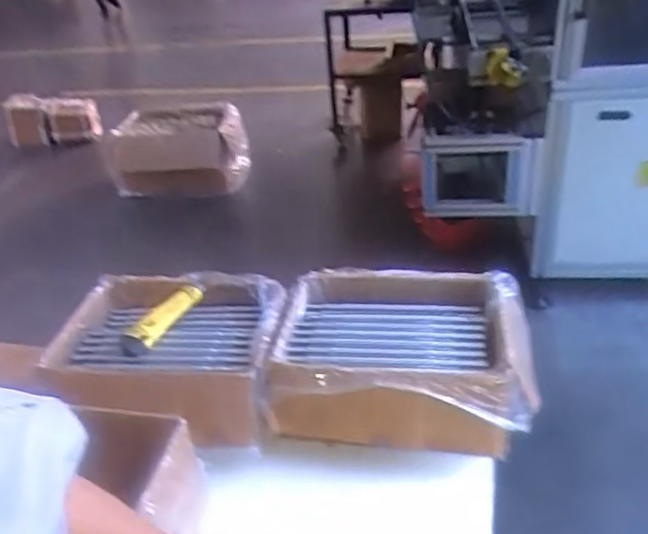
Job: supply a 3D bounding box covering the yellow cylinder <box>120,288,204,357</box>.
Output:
[{"bbox_3d":[-0.221,0.073,0.867,0.043,0.029,0.133,12,35,26],"label":"yellow cylinder"}]

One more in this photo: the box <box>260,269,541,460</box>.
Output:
[{"bbox_3d":[0.097,0.107,0.832,0.310,0.106,0.256,3,32,14],"label":"box"}]

